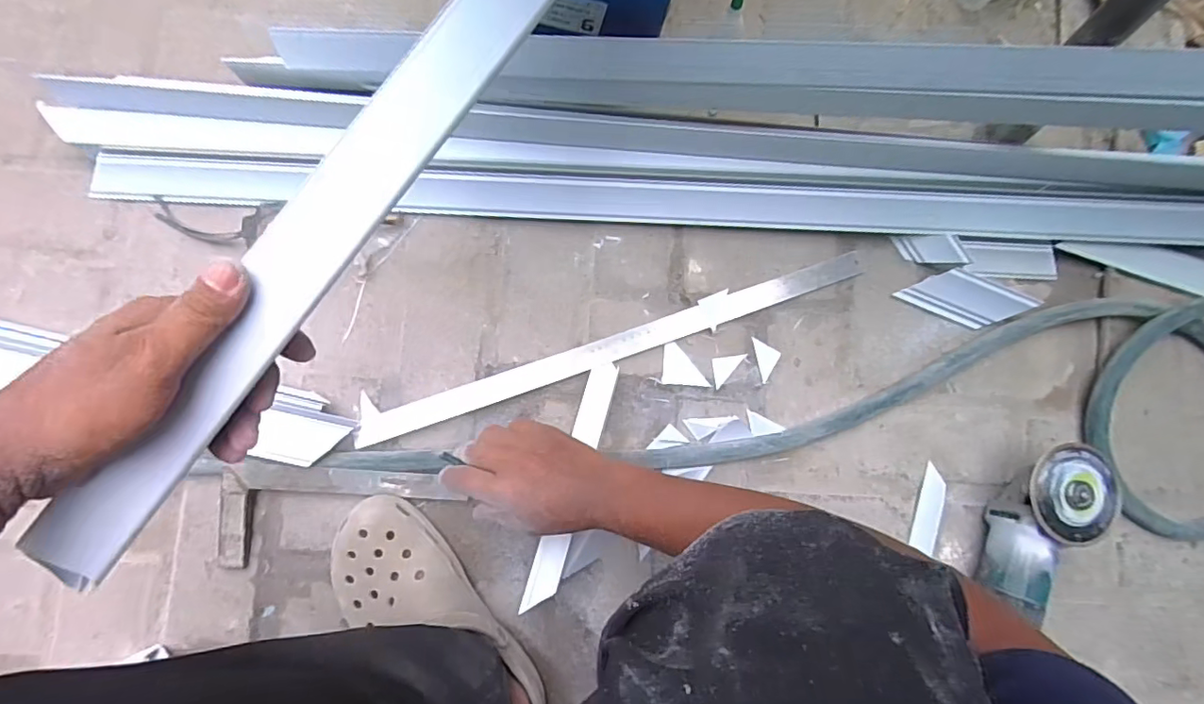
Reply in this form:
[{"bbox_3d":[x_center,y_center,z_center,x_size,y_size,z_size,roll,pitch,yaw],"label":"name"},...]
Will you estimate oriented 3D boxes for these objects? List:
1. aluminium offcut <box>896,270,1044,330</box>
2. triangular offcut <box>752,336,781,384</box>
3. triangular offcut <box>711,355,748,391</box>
[{"bbox_3d":[0.439,-0.064,0.667,0.140,0.007,0.058,24,106,5],"label":"aluminium offcut"},{"bbox_3d":[0.197,0.007,0.654,0.027,0.004,0.052,-12,83,-5],"label":"triangular offcut"},{"bbox_3d":[0.144,0.016,0.652,0.026,0.004,0.051,42,89,11],"label":"triangular offcut"}]

